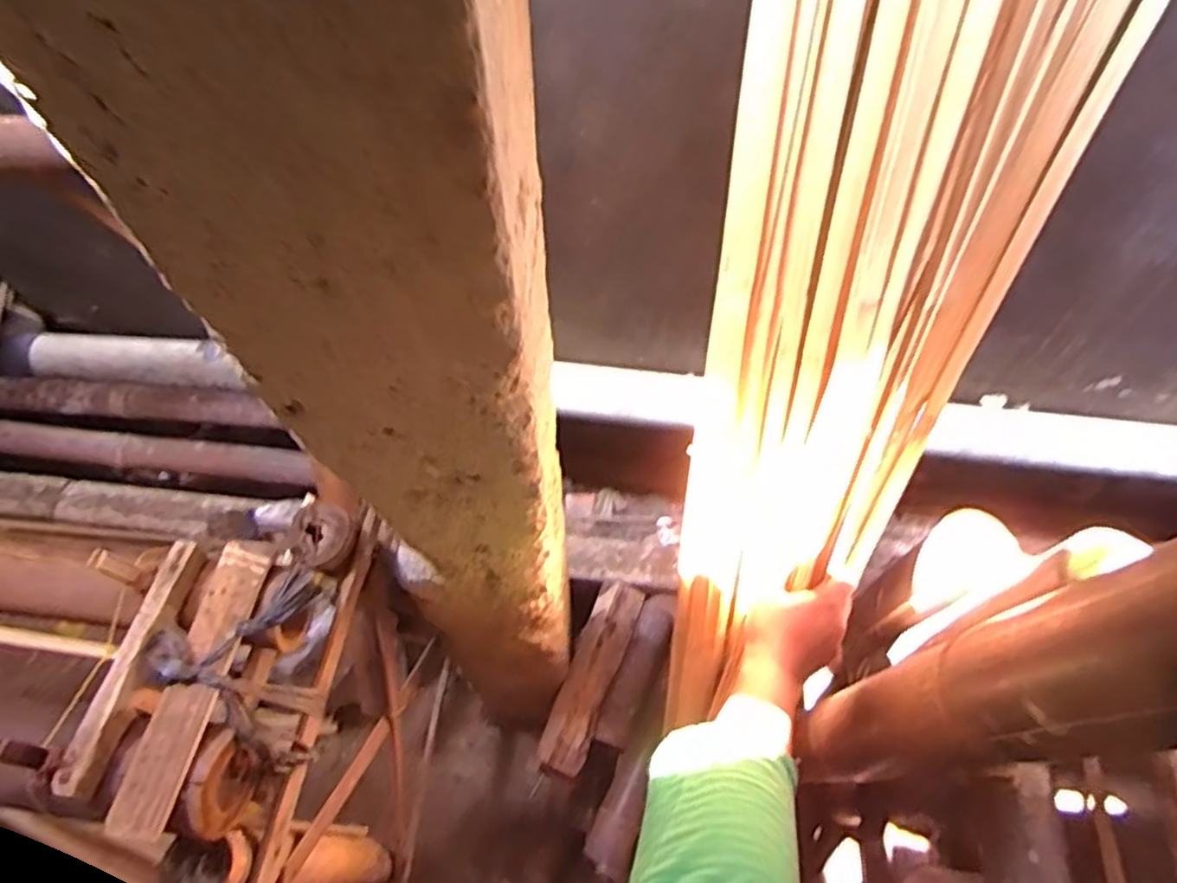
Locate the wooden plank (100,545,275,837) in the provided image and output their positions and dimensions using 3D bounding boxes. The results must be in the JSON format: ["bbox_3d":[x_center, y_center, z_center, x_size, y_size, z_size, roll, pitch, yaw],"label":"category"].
[{"bbox_3d":[-0.291,0.176,0.517,0.040,0.014,0.206,8,62,5],"label":"wooden plank"}]

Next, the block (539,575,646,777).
[{"bbox_3d":[0.006,0.361,1.080,0.073,0.058,0.288,20,64,11],"label":"block"}]

